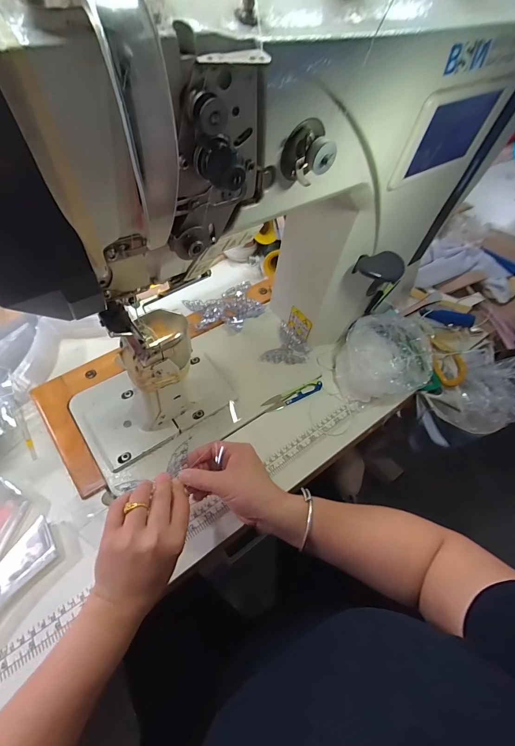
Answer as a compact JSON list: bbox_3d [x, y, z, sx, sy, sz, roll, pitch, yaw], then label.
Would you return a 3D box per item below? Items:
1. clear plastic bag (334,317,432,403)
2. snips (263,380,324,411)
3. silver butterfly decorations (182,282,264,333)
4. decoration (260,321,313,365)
[{"bbox_3d":[0.200,-0.022,0.532,0.140,0.092,0.112,-4,52,-6],"label":"clear plastic bag"},{"bbox_3d":[0.056,0.036,0.533,0.102,0.008,0.019,-22,57,-19],"label":"snips"},{"bbox_3d":[-0.052,-0.116,0.607,0.134,0.022,0.107,-25,57,-21],"label":"silver butterfly decorations"},{"bbox_3d":[0.056,-0.043,0.580,0.069,0.014,0.083,22,54,14],"label":"decoration"}]

